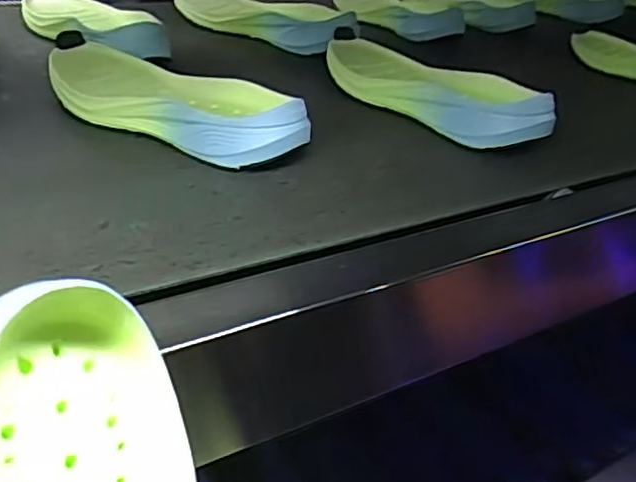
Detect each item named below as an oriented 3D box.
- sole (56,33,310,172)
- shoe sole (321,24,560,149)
[{"bbox_3d":[-0.134,-0.128,0.563,0.296,0.045,0.107,19,34,22],"label":"sole"},{"bbox_3d":[0.095,-0.161,0.648,0.087,0.042,0.296,-18,38,-32],"label":"shoe sole"}]

